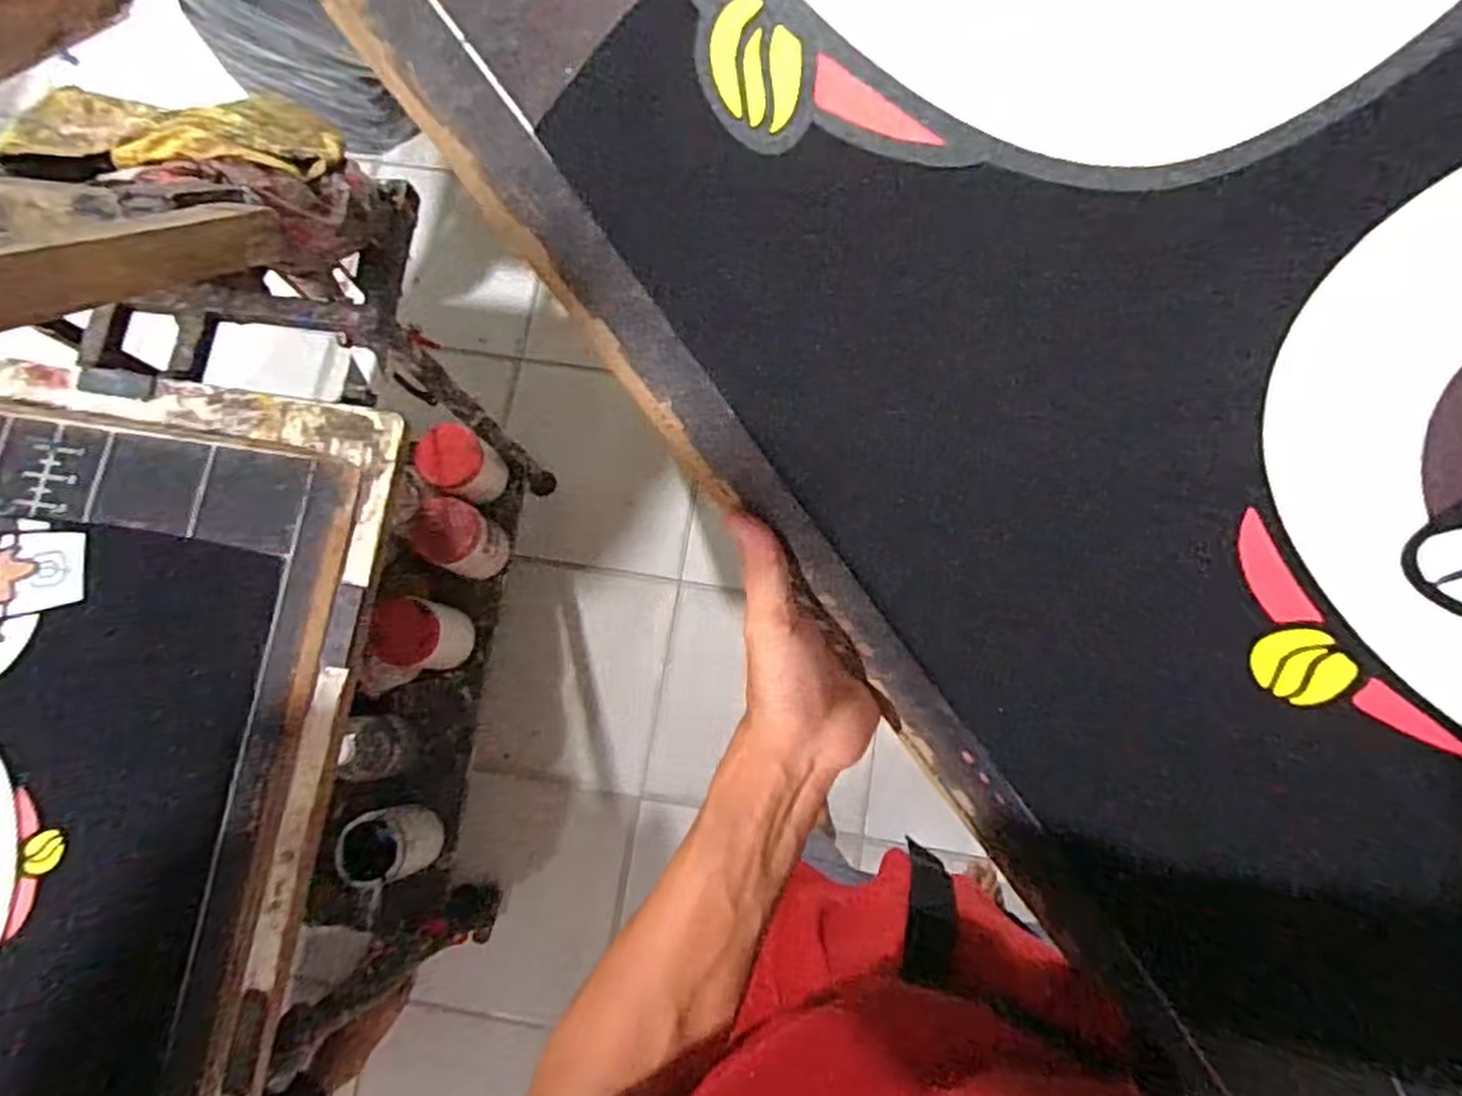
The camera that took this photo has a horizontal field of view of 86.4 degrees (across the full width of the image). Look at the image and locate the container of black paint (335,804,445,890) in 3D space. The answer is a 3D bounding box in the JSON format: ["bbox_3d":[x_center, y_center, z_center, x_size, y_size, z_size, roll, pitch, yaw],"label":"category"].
[{"bbox_3d":[-0.510,0.446,1.171,0.108,0.110,0.104,0,81,2],"label":"container of black paint"}]

